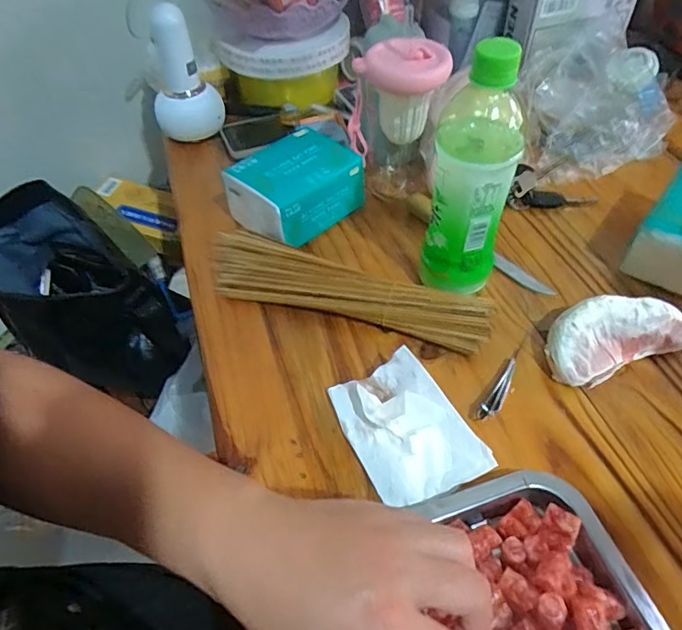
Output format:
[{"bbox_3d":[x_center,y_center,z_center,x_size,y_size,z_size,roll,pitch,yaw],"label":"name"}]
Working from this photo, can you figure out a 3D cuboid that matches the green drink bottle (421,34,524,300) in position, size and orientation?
[{"bbox_3d":[0.105,-0.104,0.406,0.062,0.215,0.066,12,52,12],"label":"green drink bottle"}]

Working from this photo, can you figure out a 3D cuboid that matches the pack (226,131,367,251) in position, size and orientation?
[{"bbox_3d":[-0.050,-0.135,0.529,0.093,0.064,0.119,35,60,27],"label":"pack"}]

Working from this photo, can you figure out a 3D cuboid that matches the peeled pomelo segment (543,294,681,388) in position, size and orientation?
[{"bbox_3d":[0.232,0.013,0.419,0.134,0.040,0.062,-17,52,-11],"label":"peeled pomelo segment"}]

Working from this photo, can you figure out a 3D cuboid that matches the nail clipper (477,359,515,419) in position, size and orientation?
[{"bbox_3d":[0.129,0.058,0.399,0.012,0.017,0.065,29,57,24],"label":"nail clipper"}]

